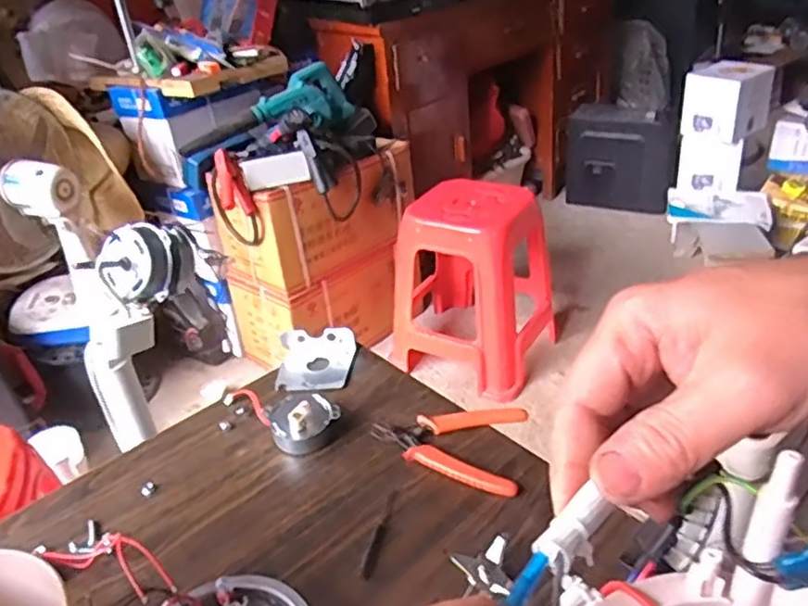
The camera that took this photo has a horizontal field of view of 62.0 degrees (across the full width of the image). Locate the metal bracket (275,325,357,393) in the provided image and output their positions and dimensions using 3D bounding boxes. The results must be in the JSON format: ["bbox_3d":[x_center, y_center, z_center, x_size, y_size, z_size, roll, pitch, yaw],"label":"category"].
[{"bbox_3d":[-0.083,0.054,0.638,0.072,0.029,0.073,-5,32,0],"label":"metal bracket"}]

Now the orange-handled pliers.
[{"bbox_3d":[0.033,0.111,0.535,0.117,0.012,0.082,3,33,13],"label":"orange-handled pliers"}]

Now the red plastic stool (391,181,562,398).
[{"bbox_3d":[0.182,-0.057,1.755,0.365,0.455,0.365,9,34,21],"label":"red plastic stool"}]

